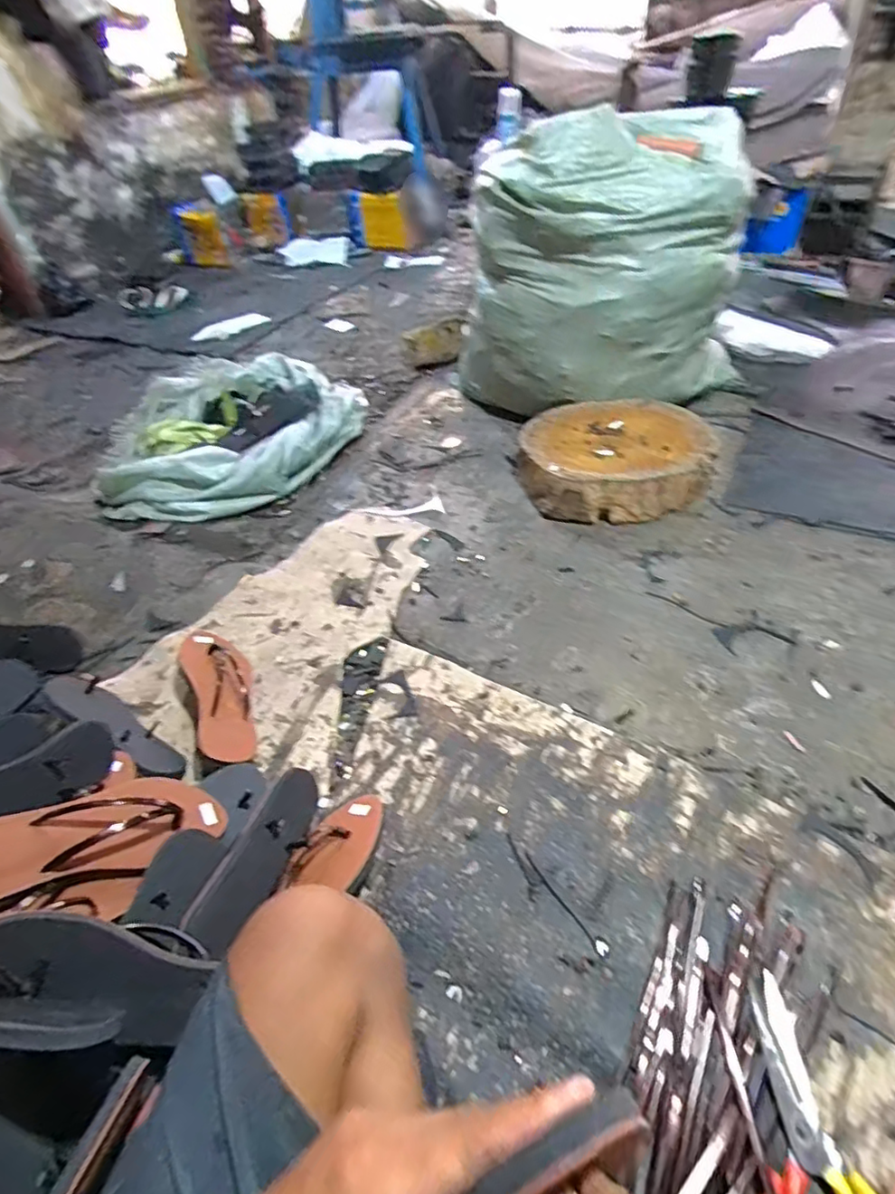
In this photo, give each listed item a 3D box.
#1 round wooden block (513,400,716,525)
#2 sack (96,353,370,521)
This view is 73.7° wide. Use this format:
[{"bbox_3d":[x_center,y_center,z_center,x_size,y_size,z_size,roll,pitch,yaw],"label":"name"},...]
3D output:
[{"bbox_3d":[0.327,-0.282,1.200,0.350,0.091,0.349,-4,44,4],"label":"round wooden block"},{"bbox_3d":[-0.547,-0.386,1.381,0.606,0.146,0.555,4,45,12],"label":"sack"}]

